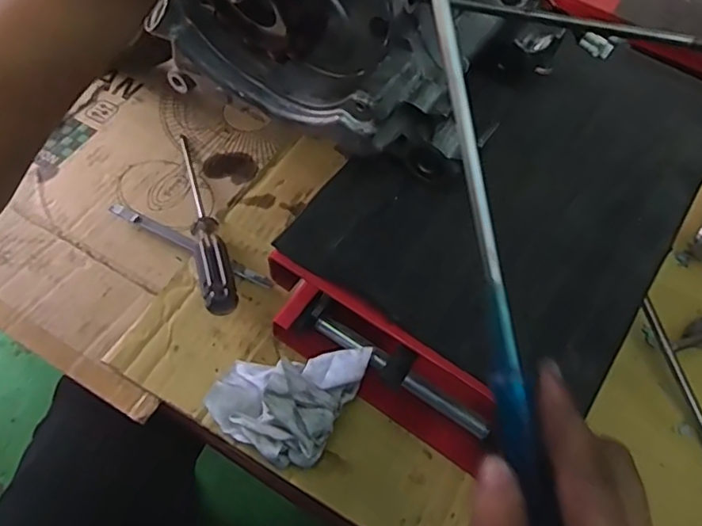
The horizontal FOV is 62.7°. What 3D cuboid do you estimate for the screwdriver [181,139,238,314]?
[{"bbox_3d":[-0.143,-0.044,0.557,0.030,0.022,0.229,-14,47,-12],"label":"screwdriver"}]

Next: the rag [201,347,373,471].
[{"bbox_3d":[-0.052,0.095,0.462,0.103,0.069,0.111,27,62,11],"label":"rag"}]

